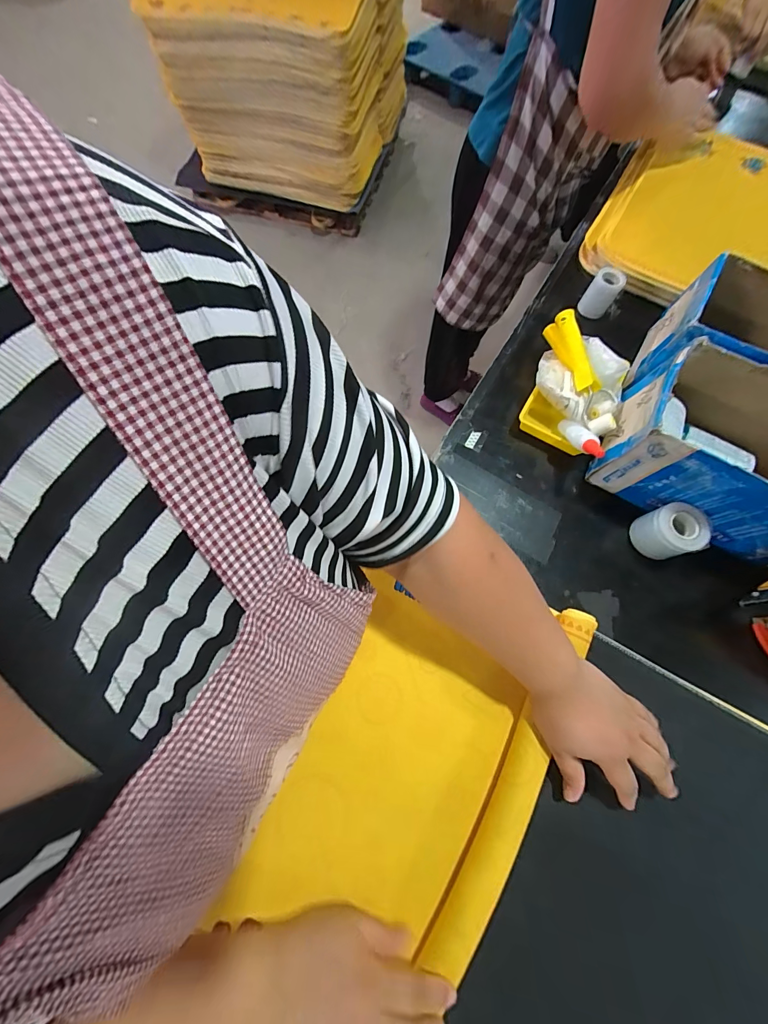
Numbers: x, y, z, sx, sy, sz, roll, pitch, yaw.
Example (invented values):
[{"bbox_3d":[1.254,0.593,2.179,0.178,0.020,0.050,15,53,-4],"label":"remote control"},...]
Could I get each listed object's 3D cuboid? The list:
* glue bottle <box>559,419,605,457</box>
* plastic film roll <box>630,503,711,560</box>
[{"bbox_3d":[0.283,-0.108,0.540,0.028,0.022,0.113,-1,35,-3],"label":"glue bottle"},{"bbox_3d":[0.394,0.030,0.523,0.066,0.072,0.066,1,70,-2],"label":"plastic film roll"}]

